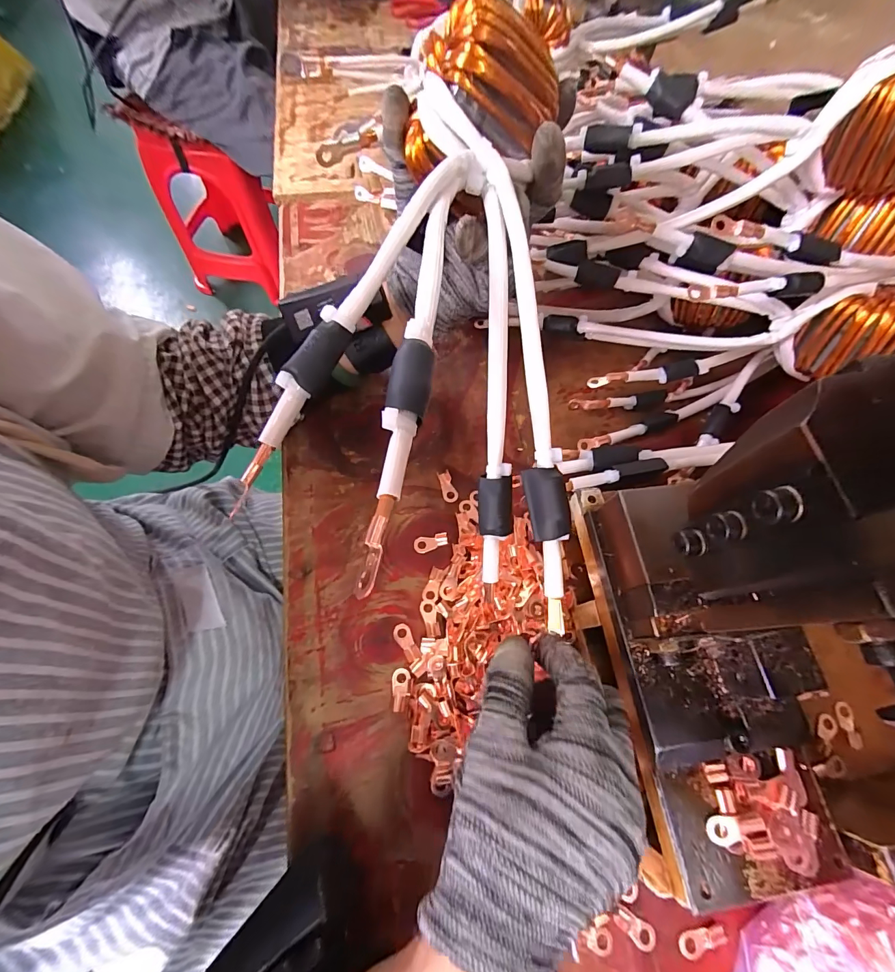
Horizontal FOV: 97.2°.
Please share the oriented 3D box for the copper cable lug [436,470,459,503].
[{"bbox_3d":[0.000,0.001,0.314,0.012,0.004,0.026,-14,68,-9],"label":"copper cable lug"}]

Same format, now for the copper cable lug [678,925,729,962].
[{"bbox_3d":[0.140,0.249,0.215,0.026,0.004,0.012,-10,67,-8],"label":"copper cable lug"}]

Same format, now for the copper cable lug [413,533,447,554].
[{"bbox_3d":[-0.012,0.042,0.292,0.025,0.004,0.012,-7,67,-6],"label":"copper cable lug"}]

